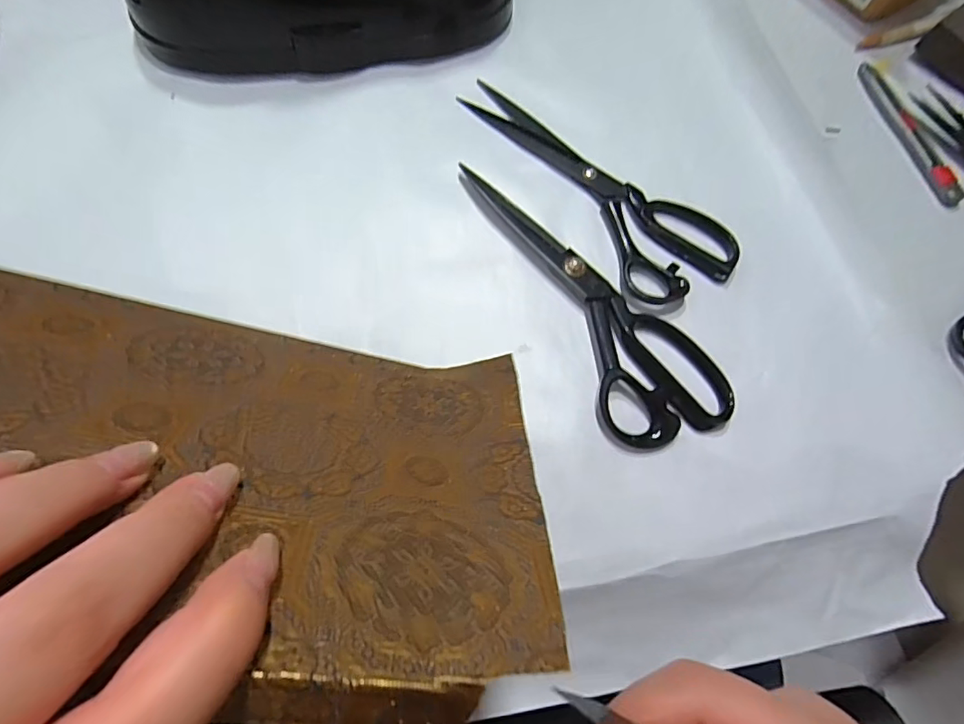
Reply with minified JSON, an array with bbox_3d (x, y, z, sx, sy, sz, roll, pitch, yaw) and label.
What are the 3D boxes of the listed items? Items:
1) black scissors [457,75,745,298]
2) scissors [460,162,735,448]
[{"bbox_3d":[0.082,-0.137,0.389,0.080,0.015,0.234,-37,76,-14],"label":"black scissors"},{"bbox_3d":[0.072,-0.052,0.354,0.080,0.013,0.239,-27,73,-11],"label":"scissors"}]

